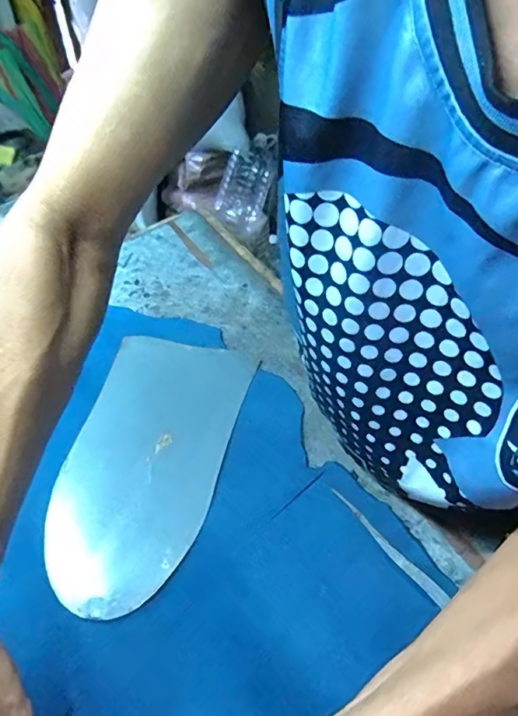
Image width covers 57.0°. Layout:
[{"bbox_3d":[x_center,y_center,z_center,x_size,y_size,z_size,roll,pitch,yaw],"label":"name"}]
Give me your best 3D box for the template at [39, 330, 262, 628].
[{"bbox_3d":[-0.108,0.094,0.485,0.152,0.009,0.297,9,49,4],"label":"template"}]

